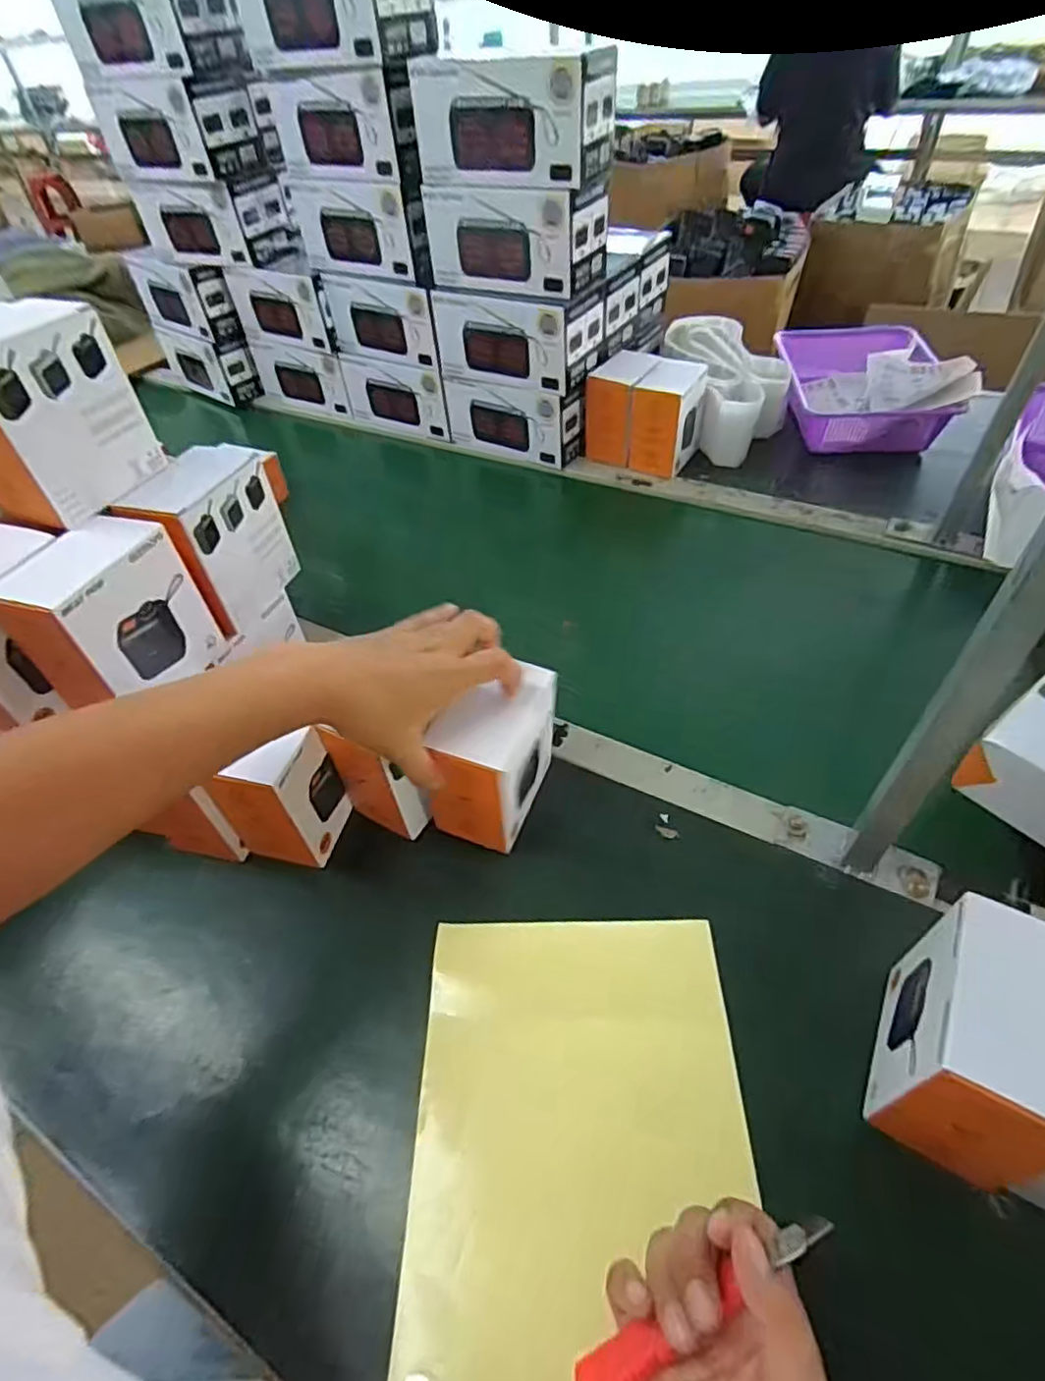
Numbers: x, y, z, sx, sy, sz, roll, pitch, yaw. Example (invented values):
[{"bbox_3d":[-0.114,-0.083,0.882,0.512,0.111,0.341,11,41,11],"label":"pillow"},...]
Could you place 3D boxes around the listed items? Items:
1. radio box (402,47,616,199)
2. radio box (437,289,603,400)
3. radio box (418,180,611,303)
[{"bbox_3d":[-0.007,-0.612,0.687,0.197,0.099,0.105,19,53,23],"label":"radio box"},{"bbox_3d":[-0.006,-0.463,0.832,0.197,0.097,0.104,19,53,23],"label":"radio box"},{"bbox_3d":[-0.007,-0.543,0.764,0.196,0.099,0.094,19,53,23],"label":"radio box"}]

